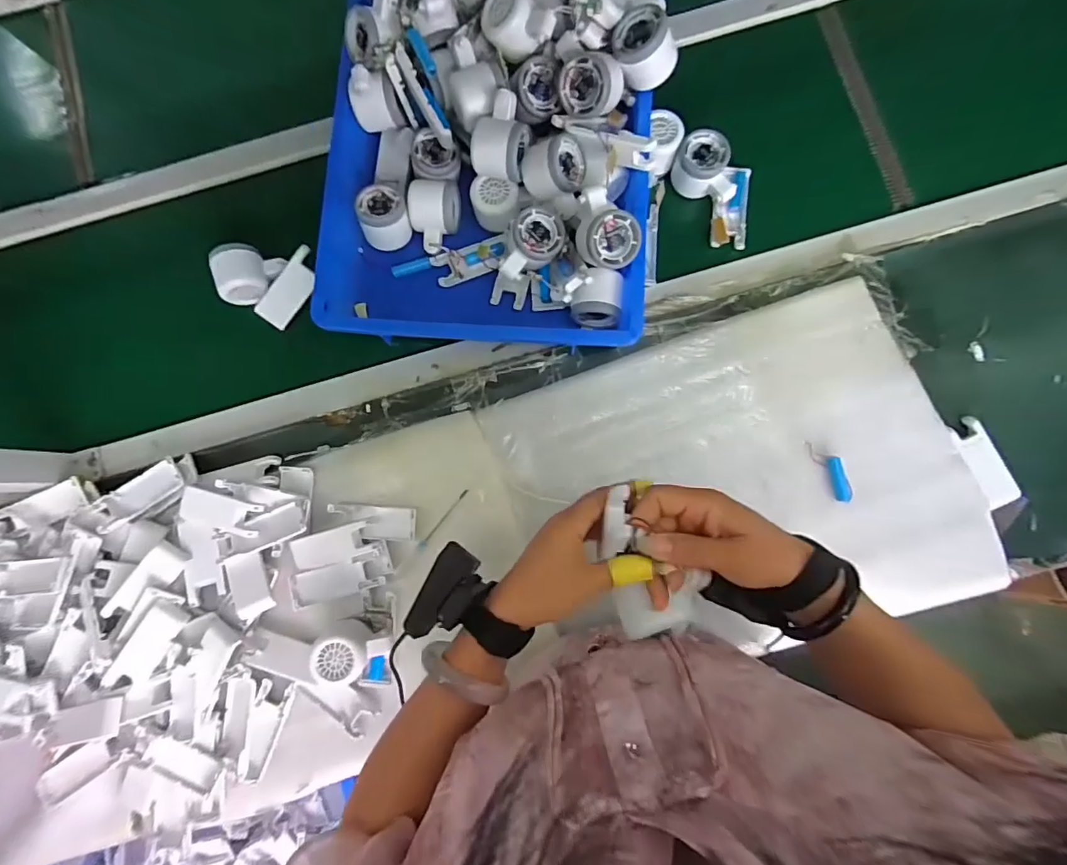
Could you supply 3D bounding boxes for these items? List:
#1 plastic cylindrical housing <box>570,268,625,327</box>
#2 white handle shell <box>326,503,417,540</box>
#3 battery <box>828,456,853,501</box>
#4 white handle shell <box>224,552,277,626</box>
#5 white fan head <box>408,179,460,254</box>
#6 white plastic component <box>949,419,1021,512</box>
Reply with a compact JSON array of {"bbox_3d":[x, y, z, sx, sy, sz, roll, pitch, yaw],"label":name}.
[{"bbox_3d":[0.072,-0.152,0.563,0.054,0.054,0.052,4,83,2],"label":"plastic cylindrical housing"},{"bbox_3d":[-0.187,0.103,0.569,0.103,0.014,0.037,4,83,2],"label":"white handle shell"},{"bbox_3d":[0.348,0.054,0.560,0.016,0.013,0.051,-15,83,0],"label":"battery"},{"bbox_3d":[-0.319,0.175,0.557,0.039,0.023,0.072,-20,83,-1],"label":"white handle shell"},{"bbox_3d":[-0.122,-0.262,0.595,0.053,0.047,0.077,5,83,2],"label":"white fan head"},{"bbox_3d":[0.517,0.033,0.561,0.037,0.010,0.100,-20,83,-1],"label":"white plastic component"}]

